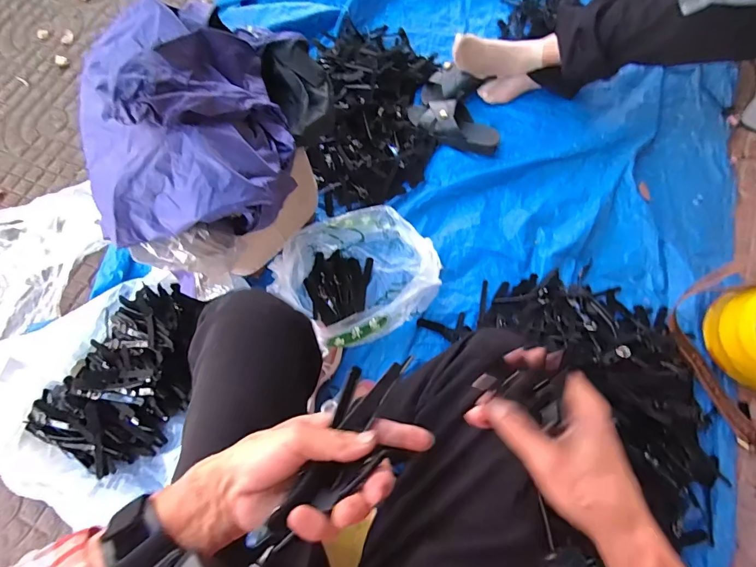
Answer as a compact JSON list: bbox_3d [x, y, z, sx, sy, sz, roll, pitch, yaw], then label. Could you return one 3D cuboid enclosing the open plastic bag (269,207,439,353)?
[{"bbox_3d":[-0.041,-0.011,0.805,0.301,0.111,0.254,-40,73,-11],"label":"open plastic bag"}]

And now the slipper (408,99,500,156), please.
[{"bbox_3d":[0.178,-0.376,0.954,0.223,0.068,0.087,14,71,8],"label":"slipper"}]

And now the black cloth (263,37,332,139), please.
[{"bbox_3d":[-0.126,-0.328,0.677,0.108,0.061,0.156,-29,73,-9],"label":"black cloth"}]

